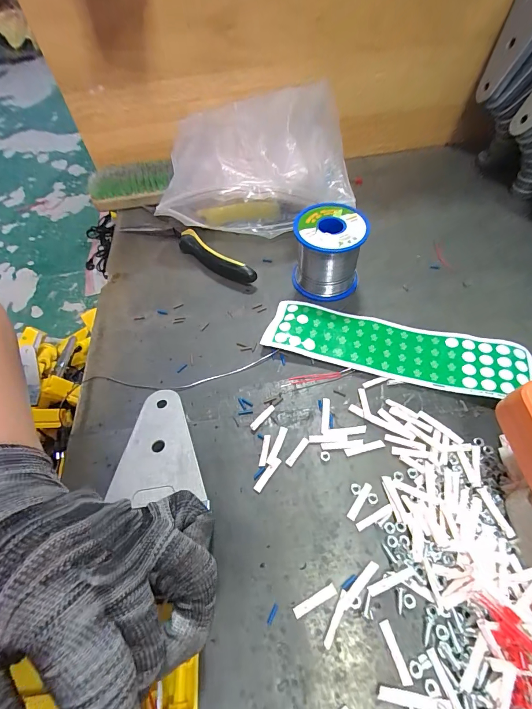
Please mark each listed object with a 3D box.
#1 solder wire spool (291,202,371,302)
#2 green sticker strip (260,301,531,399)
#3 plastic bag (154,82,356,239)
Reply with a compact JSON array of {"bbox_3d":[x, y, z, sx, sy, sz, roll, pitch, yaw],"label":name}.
[{"bbox_3d":[0.059,-0.097,0.327,0.063,0.063,0.060,3,56,7],"label":"solder wire spool"},{"bbox_3d":[0.108,-0.007,0.297,0.212,0.007,0.059,13,56,12],"label":"green sticker strip"},{"bbox_3d":[-0.008,-0.206,0.384,0.202,0.096,0.140,-1,56,4],"label":"plastic bag"}]

